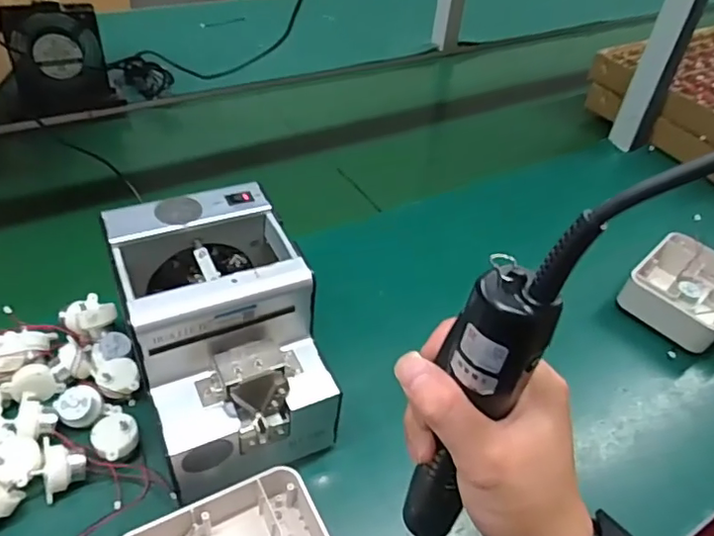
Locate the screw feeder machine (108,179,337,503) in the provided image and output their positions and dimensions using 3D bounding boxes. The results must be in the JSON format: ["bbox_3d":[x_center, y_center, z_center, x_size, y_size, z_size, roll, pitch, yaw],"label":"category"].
[{"bbox_3d":[-0.105,0.055,0.439,0.129,0.152,0.178,-16,47,-22],"label":"screw feeder machine"}]

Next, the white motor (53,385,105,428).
[{"bbox_3d":[-0.219,0.109,0.445,0.034,0.020,0.032,-26,78,-19],"label":"white motor"}]

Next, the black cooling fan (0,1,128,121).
[{"bbox_3d":[-0.422,-0.293,0.796,0.132,0.149,0.034,-15,34,-23],"label":"black cooling fan"}]

